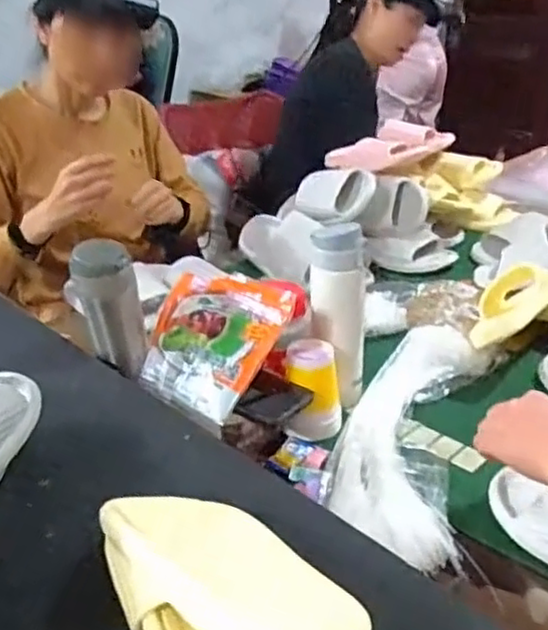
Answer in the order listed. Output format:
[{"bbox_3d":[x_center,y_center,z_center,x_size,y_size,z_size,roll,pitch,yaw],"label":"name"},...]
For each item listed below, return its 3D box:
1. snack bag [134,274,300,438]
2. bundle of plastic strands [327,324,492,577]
[{"bbox_3d":[-0.071,0.028,0.789,0.155,0.029,0.171,25,75,33],"label":"snack bag"},{"bbox_3d":[0.156,0.121,0.786,0.145,0.044,0.391,8,27,17],"label":"bundle of plastic strands"}]

